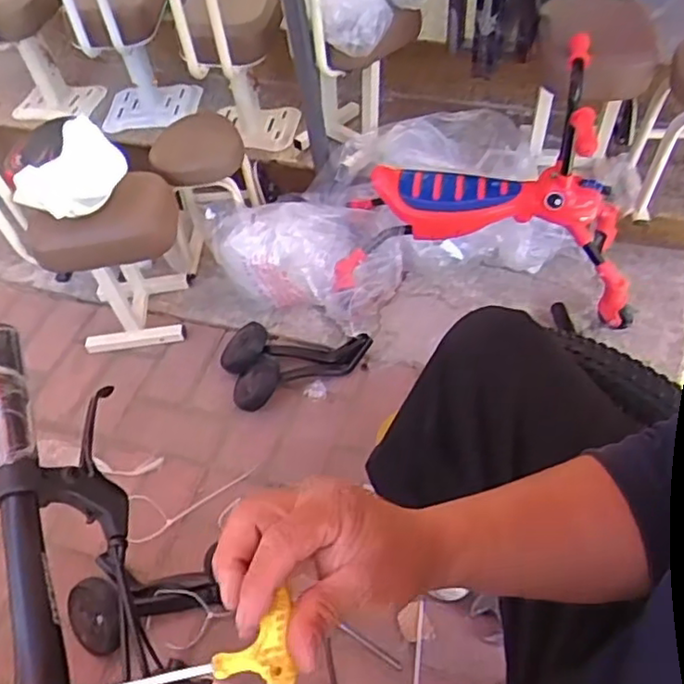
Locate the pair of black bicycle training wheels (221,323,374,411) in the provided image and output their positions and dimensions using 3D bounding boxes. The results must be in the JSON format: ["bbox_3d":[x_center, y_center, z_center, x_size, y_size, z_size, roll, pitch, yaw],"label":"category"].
[{"bbox_3d":[-0.094,0.018,1.253,0.273,0.063,0.162,-23,53,-13],"label":"pair of black bicycle training wheels"}]

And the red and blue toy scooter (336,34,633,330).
[{"bbox_3d":[0.276,-0.298,1.207,0.539,0.391,0.326,4,52,8],"label":"red and blue toy scooter"}]

